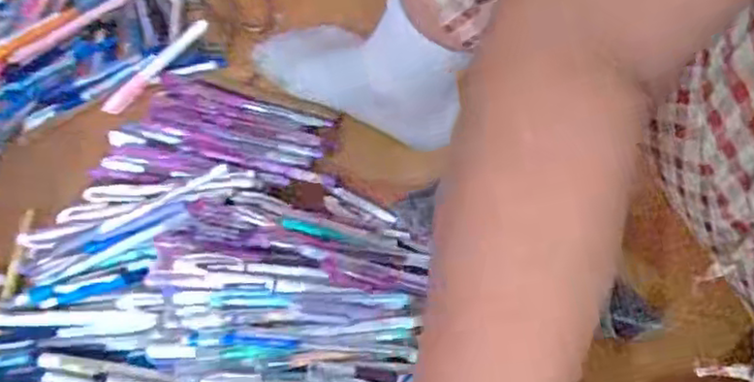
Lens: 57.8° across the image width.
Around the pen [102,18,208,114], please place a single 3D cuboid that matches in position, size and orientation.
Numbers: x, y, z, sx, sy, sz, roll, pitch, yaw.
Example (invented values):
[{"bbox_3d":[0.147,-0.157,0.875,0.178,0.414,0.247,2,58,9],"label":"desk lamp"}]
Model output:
[{"bbox_3d":[-0.222,-0.126,0.684,0.017,0.010,0.133,39,78,23],"label":"pen"}]

